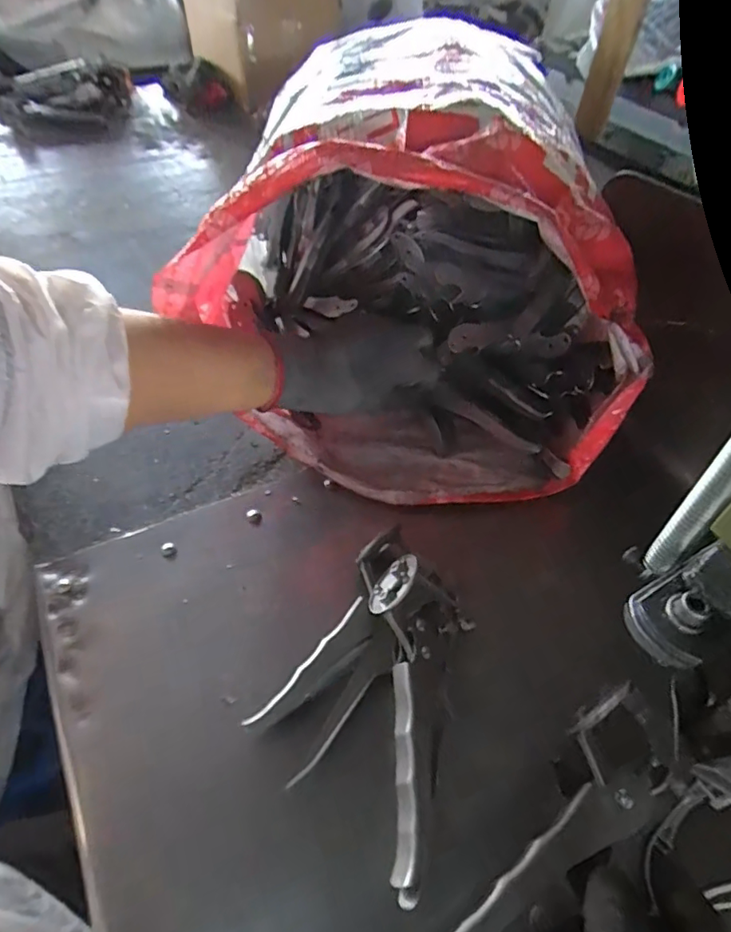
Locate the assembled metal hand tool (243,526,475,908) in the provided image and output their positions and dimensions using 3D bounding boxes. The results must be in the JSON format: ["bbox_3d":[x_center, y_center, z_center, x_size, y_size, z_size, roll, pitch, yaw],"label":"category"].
[{"bbox_3d":[0.013,0.126,0.326,0.109,0.047,0.168,22,54,18],"label":"assembled metal hand tool"}]

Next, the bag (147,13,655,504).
[{"bbox_3d":[0.019,-0.154,0.437,0.303,0.252,0.303,-9,50,-7],"label":"bag"}]

